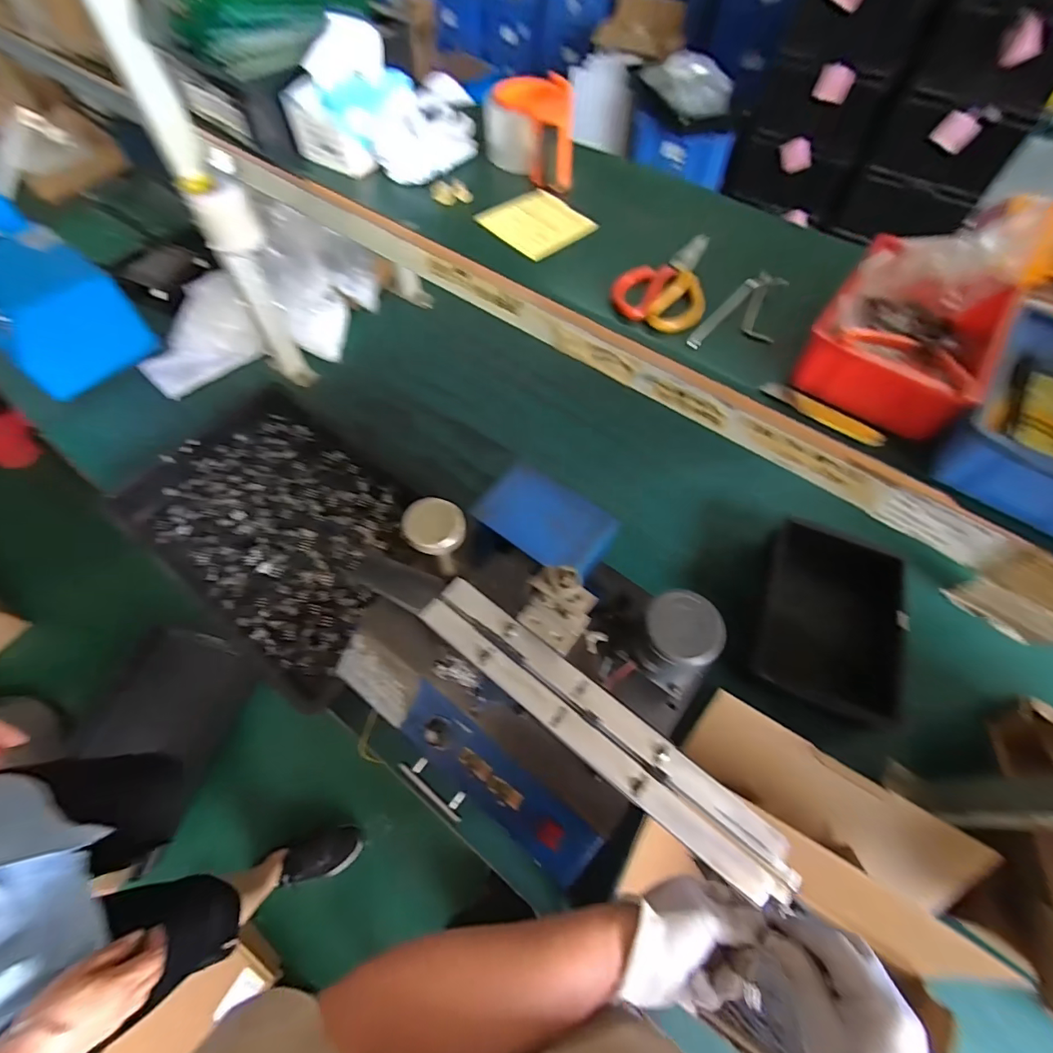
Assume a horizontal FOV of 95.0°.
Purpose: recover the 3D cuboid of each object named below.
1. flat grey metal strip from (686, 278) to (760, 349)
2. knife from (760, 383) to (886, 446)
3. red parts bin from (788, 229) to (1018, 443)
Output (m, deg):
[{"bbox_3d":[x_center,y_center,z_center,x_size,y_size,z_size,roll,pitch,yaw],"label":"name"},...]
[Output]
[{"bbox_3d":[0.205,-0.224,0.500,0.014,0.008,0.132,37,66,18],"label":"flat grey metal strip"},{"bbox_3d":[0.262,-0.103,0.428,0.106,0.016,0.018,32,65,16],"label":"knife"},{"bbox_3d":[0.341,-0.178,0.434,0.126,0.081,0.204,34,65,17],"label":"red parts bin"}]

